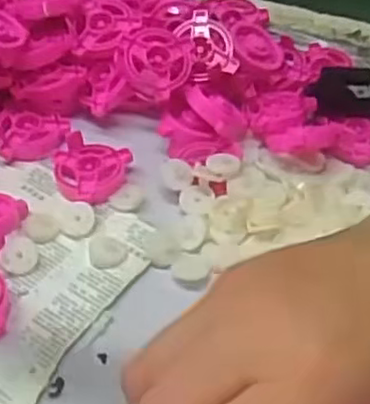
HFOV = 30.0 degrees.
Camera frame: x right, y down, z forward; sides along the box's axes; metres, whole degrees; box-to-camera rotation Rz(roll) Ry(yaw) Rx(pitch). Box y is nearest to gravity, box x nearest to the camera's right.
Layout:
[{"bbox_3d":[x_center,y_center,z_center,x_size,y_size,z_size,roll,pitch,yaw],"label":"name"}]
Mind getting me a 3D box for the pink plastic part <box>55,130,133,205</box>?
[{"bbox_3d":[-0.068,-0.022,0.475,0.051,0.017,0.048,15,48,10],"label":"pink plastic part"}]

